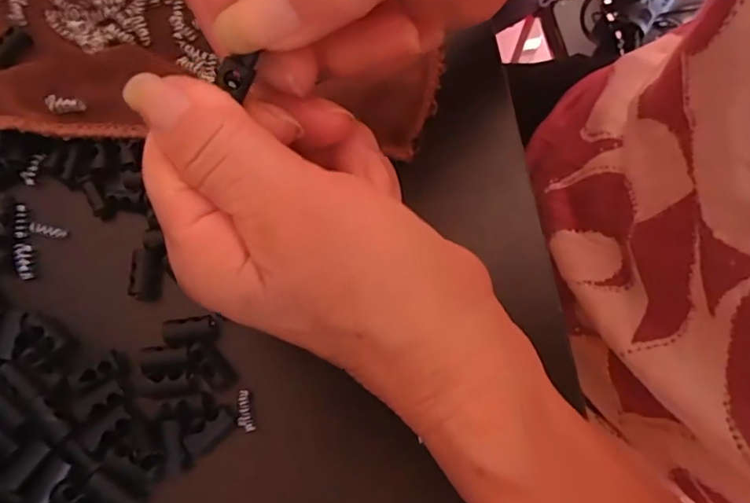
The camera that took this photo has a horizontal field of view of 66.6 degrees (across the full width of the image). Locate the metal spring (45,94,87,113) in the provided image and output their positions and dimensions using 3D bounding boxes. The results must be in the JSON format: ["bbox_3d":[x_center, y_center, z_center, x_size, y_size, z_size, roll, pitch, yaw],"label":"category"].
[{"bbox_3d":[-0.126,-0.060,0.233,0.015,0.004,0.006,-9,74,-4],"label":"metal spring"}]

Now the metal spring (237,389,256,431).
[{"bbox_3d":[-0.048,0.058,0.209,0.005,0.004,0.015,-15,74,-6],"label":"metal spring"}]

